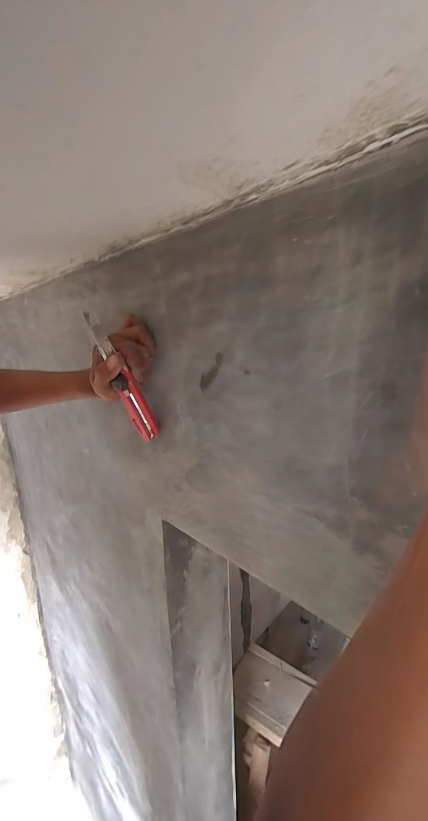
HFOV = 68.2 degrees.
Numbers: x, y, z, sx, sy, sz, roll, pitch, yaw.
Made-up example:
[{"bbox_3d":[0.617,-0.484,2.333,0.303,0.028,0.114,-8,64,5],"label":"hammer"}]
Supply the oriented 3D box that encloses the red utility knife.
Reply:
[{"bbox_3d":[-0.109,-0.033,0.392,0.028,0.181,0.017,7,41,32],"label":"red utility knife"}]

